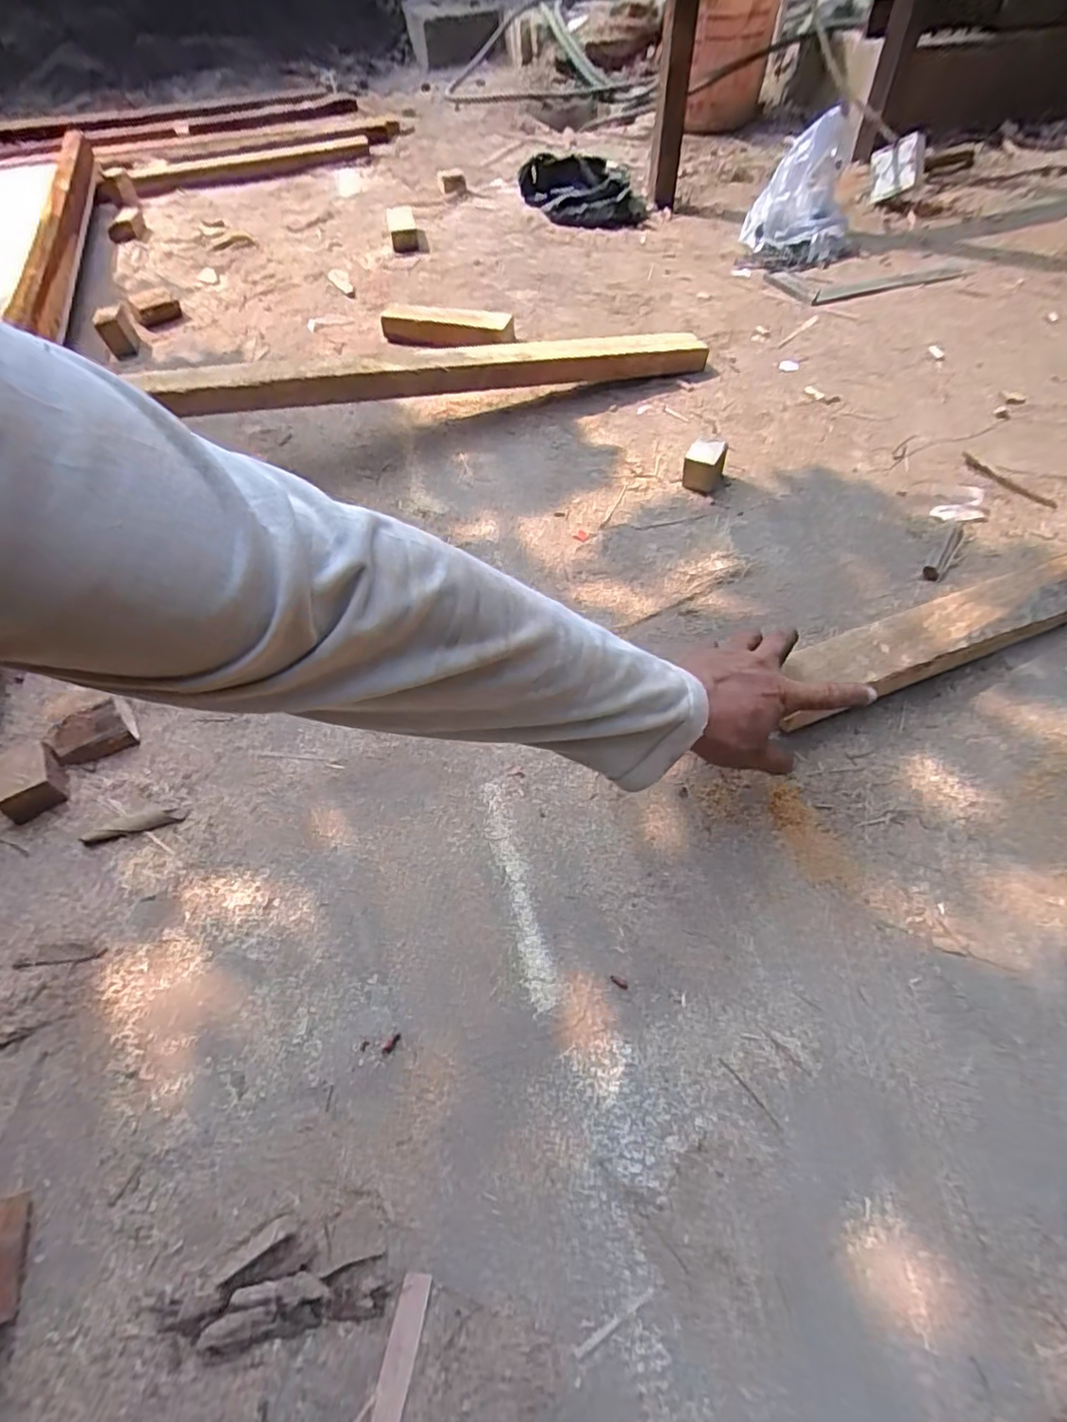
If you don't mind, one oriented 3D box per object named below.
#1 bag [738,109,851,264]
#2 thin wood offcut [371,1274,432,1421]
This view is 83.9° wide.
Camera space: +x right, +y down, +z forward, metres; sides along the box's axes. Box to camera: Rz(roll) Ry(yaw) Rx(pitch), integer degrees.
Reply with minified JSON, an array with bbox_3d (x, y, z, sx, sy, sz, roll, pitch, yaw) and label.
[{"bbox_3d":[0.518,-1.005,1.141,0.180,0.184,0.173,19,58,16],"label":"bag"},{"bbox_3d":[-0.074,0.353,0.313,0.016,0.004,0.082,7,55,9],"label":"thin wood offcut"}]

